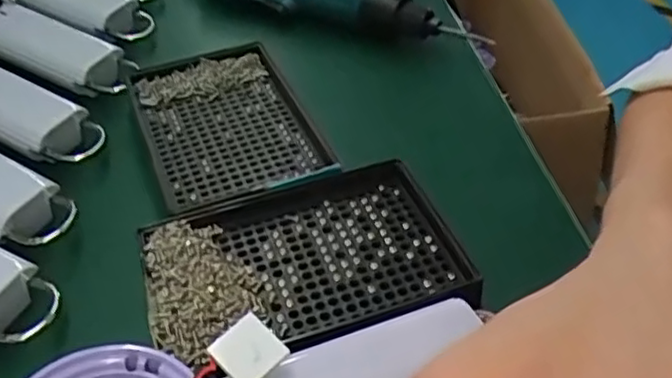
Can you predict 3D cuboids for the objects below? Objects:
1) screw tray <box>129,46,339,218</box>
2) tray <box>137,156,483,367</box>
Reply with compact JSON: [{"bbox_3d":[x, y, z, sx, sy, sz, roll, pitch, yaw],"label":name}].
[{"bbox_3d":[-0.061,-0.038,0.386,0.090,0.016,0.136,-17,44,-15],"label":"screw tray"},{"bbox_3d":[-0.013,0.033,0.310,0.137,0.020,0.094,-16,44,-14],"label":"tray"}]

